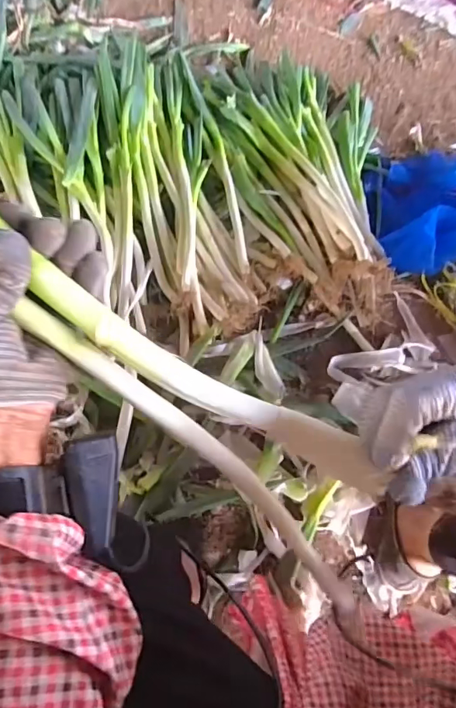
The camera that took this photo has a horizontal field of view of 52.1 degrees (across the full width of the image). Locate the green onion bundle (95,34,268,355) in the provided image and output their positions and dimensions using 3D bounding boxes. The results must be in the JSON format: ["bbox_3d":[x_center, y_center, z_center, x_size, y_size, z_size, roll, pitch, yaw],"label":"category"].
[{"bbox_3d":[-0.131,-0.366,0.951,0.272,0.108,0.708,-10,65,-8],"label":"green onion bundle"}]

